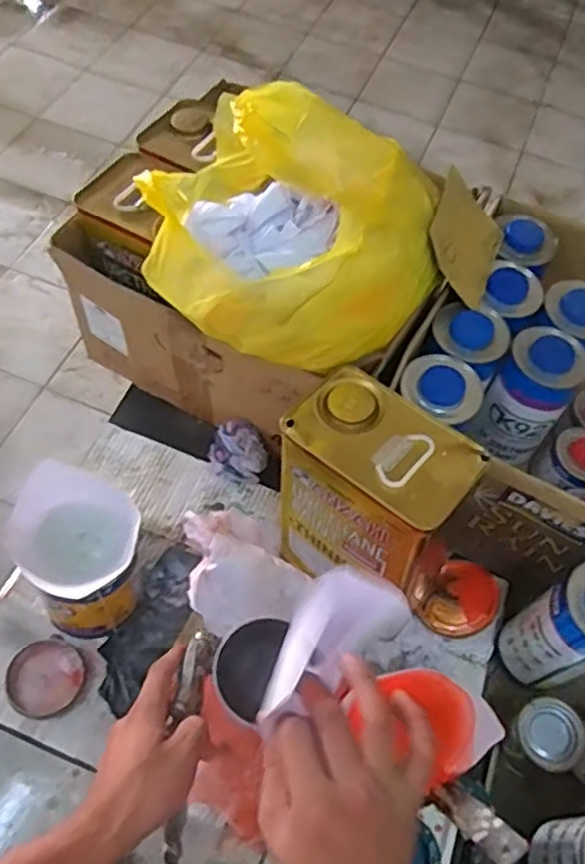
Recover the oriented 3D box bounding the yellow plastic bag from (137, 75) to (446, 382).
[{"bbox_3d":[0.018,-0.211,0.681,0.271,0.149,0.278,12,60,2],"label":"yellow plastic bag"}]

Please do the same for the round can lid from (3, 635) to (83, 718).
[{"bbox_3d":[-0.251,0.250,0.695,0.072,0.011,0.075,2,60,-4],"label":"round can lid"}]

